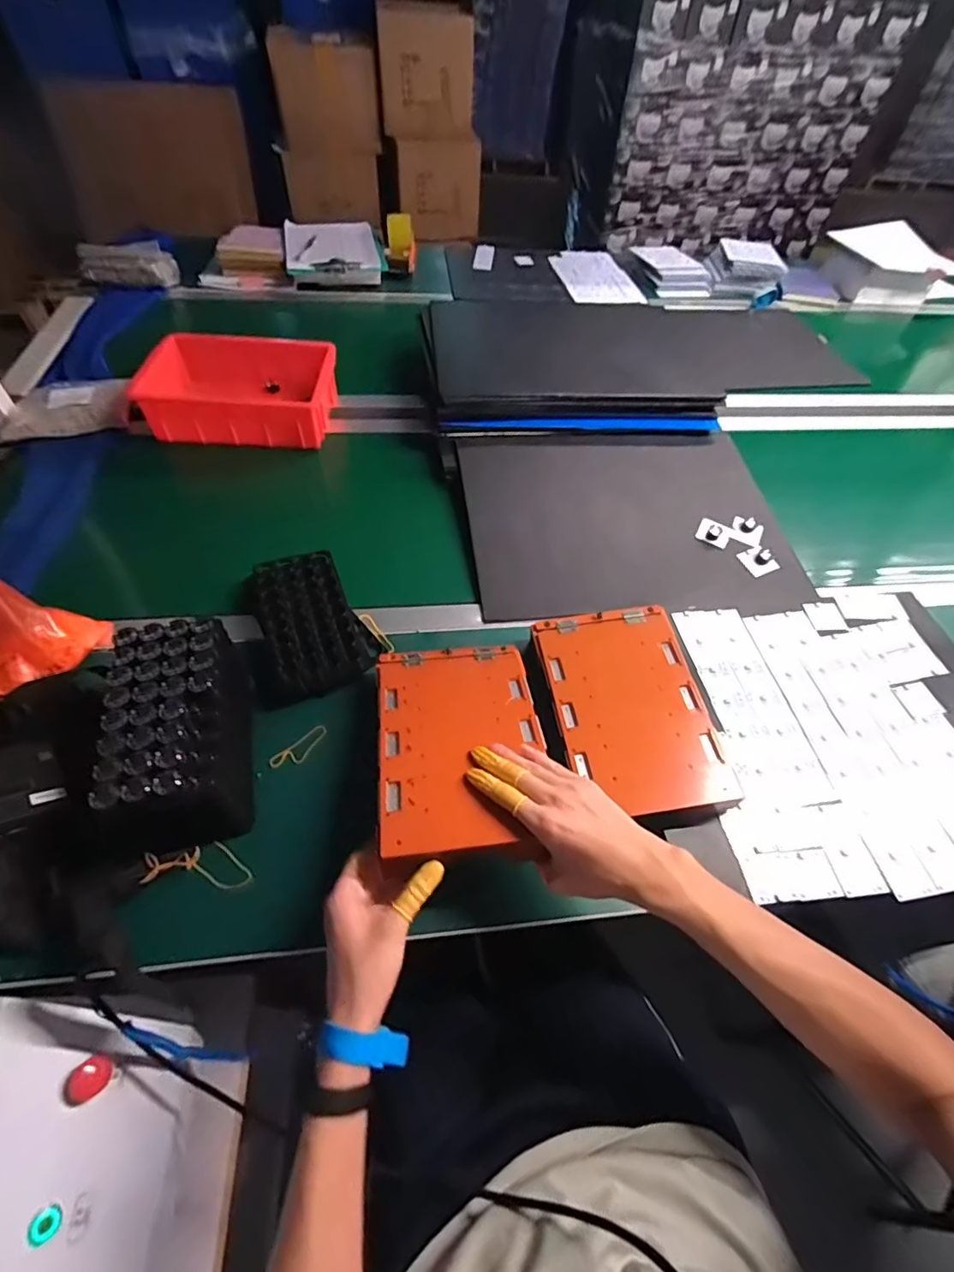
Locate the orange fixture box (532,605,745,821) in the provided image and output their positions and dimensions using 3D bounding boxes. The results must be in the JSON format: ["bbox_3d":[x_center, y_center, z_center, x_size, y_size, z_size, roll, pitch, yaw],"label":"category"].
[{"bbox_3d":[0.172,0.082,0.615,0.165,0.044,0.251,-6,55,-9],"label":"orange fixture box"}]

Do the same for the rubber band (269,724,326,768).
[{"bbox_3d":[-0.197,0.127,0.595,0.068,0.004,0.024,-31,62,-24],"label":"rubber band"}]

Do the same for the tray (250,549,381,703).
[{"bbox_3d":[-0.209,-0.021,0.670,0.117,0.034,0.203,-24,59,-20],"label":"tray"}]

